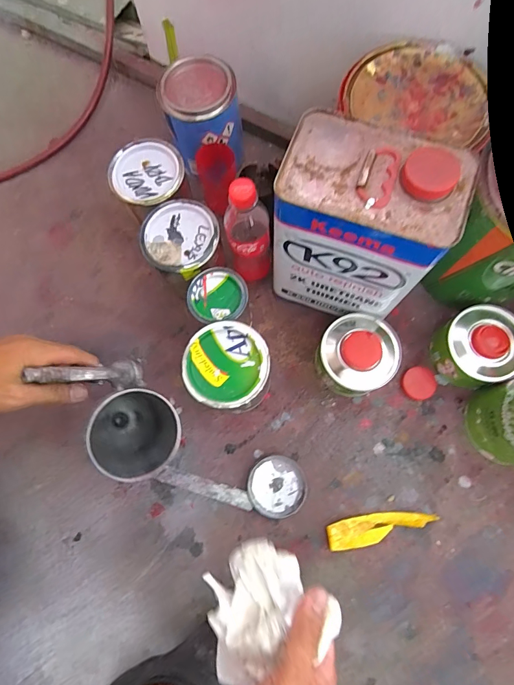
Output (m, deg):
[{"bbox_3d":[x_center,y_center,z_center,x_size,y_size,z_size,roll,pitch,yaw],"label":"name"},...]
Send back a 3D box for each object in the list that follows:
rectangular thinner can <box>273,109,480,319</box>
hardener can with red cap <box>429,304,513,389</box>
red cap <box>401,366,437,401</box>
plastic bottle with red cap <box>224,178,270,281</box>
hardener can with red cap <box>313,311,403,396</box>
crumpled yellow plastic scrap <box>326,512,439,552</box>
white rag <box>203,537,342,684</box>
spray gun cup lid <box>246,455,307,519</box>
[{"bbox_3d":[0.108,-0.124,0.436,0.167,0.211,0.110,18,77,7],"label":"rectangular thinner can"},{"bbox_3d":[0.298,0.006,0.508,0.105,0.077,0.096,0,77,1],"label":"hardener can with red cap"},{"bbox_3d":[0.226,0.058,0.533,0.046,0.010,0.045,0,77,1],"label":"red cap"},{"bbox_3d":[-0.012,-0.135,0.489,0.056,0.178,0.049,-9,77,-1],"label":"plastic bottle with red cap"},{"bbox_3d":[0.131,0.015,0.503,0.097,0.084,0.098,0,77,1],"label":"hardener can with red cap"},{"bbox_3d":[0.160,0.238,0.490,0.141,0.014,0.036,-10,77,-2],"label":"crumpled yellow plastic scrap"},{"bbox_3d":[0.007,0.229,0.333,0.109,0.060,0.087,-25,78,-5],"label":"white rag"},{"bbox_3d":[0.026,0.191,0.505,0.075,0.010,0.075,0,77,1],"label":"spray gun cup lid"}]

